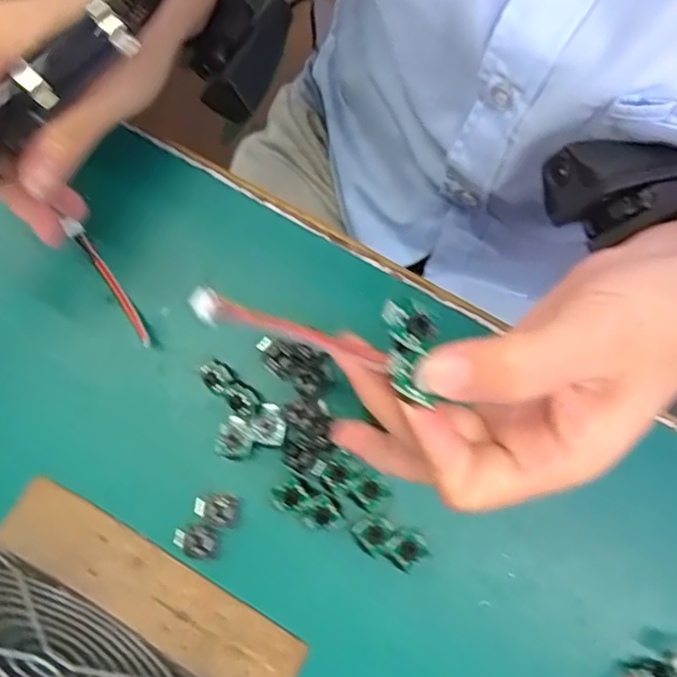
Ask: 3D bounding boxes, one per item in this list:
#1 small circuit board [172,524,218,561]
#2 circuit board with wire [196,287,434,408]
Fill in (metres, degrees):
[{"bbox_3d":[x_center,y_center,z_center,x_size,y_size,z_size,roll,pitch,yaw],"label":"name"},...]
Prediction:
[{"bbox_3d":[-0.063,0.089,0.275,0.019,0.008,0.015,40,81,7],"label":"small circuit board"},{"bbox_3d":[-0.008,-0.006,0.196,0.086,0.009,0.026,18,78,23],"label":"circuit board with wire"}]

